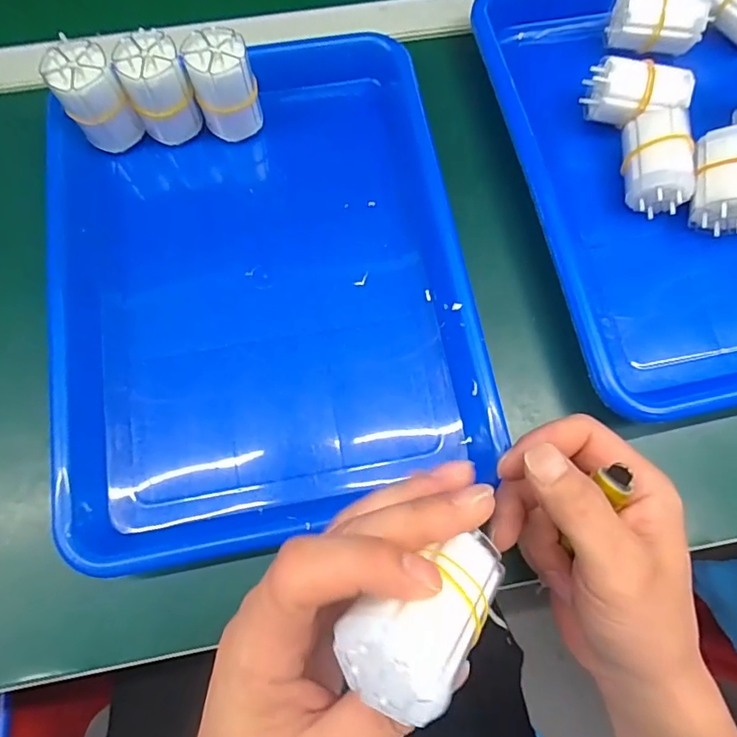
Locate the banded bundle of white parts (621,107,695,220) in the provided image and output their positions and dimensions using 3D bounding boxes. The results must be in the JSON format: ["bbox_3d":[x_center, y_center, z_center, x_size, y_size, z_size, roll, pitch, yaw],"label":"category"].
[{"bbox_3d":[0.187,-0.131,0.342,0.037,0.044,0.061,2,74,2],"label":"banded bundle of white parts"}]

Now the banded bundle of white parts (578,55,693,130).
[{"bbox_3d":[0.177,-0.181,0.347,0.063,0.035,0.034,7,74,3],"label":"banded bundle of white parts"}]

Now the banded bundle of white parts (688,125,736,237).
[{"bbox_3d":[0.229,-0.119,0.340,0.036,0.044,0.062,7,74,3],"label":"banded bundle of white parts"}]

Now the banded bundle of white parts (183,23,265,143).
[{"bbox_3d":[-0.094,-0.183,0.345,0.038,0.064,0.035,0,74,1],"label":"banded bundle of white parts"}]

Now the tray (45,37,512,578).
[{"bbox_3d":[-0.067,-0.063,0.330,0.248,0.032,0.334,-10,72,-3],"label":"tray"}]

